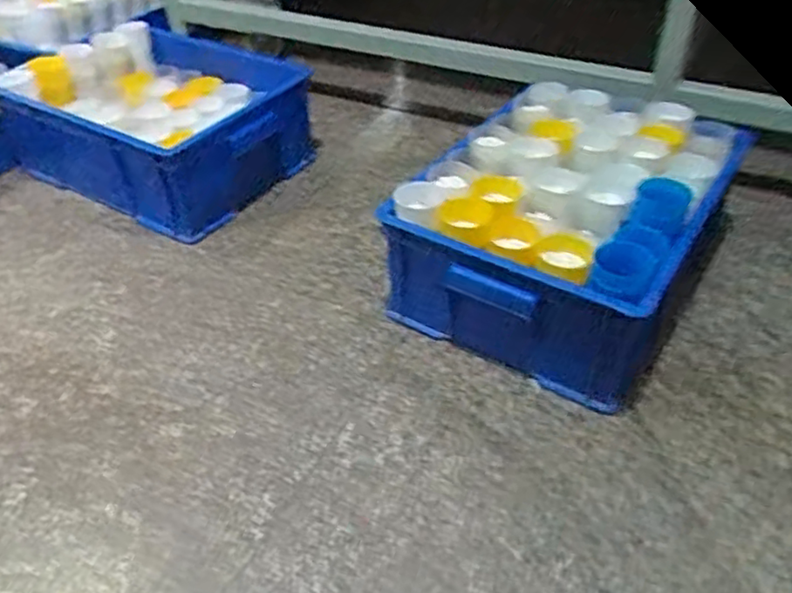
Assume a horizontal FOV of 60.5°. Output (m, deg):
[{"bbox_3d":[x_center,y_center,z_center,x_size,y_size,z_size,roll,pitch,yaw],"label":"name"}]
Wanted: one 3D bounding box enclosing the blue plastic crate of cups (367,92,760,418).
[{"bbox_3d":[0.245,-0.113,0.945,0.333,0.197,0.460,23,46,26],"label":"blue plastic crate of cups"}]

